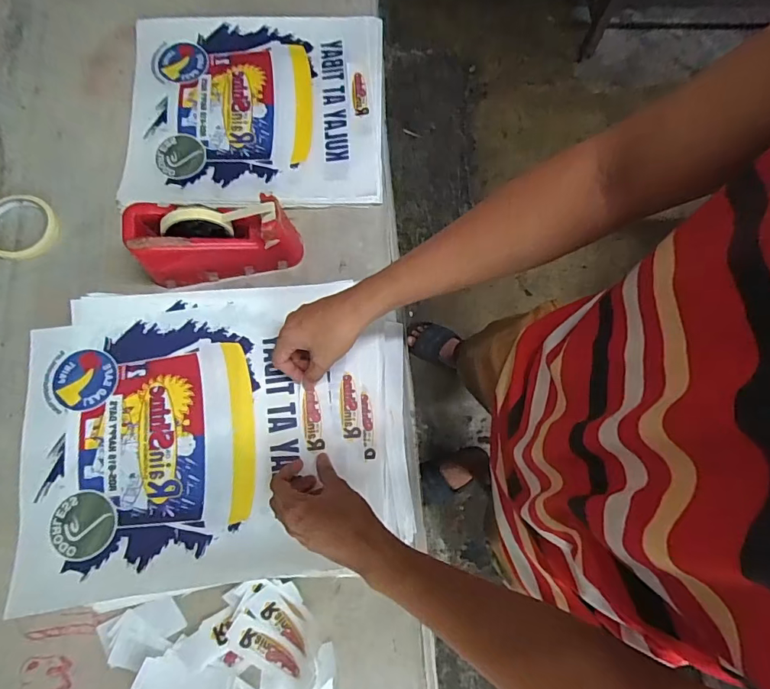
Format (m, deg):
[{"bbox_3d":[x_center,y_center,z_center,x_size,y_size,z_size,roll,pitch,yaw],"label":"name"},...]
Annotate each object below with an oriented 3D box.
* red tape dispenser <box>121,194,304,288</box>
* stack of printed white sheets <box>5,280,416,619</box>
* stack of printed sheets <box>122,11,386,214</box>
[{"bbox_3d":[-0.213,-0.133,0.592,0.202,0.103,0.080,-3,75,-4],"label":"red tape dispenser"},{"bbox_3d":[-0.197,0.104,0.568,0.454,0.060,0.350,-6,74,-2],"label":"stack of printed white sheets"},{"bbox_3d":[-0.194,-0.361,0.694,0.371,0.028,0.332,0,74,0],"label":"stack of printed sheets"}]

